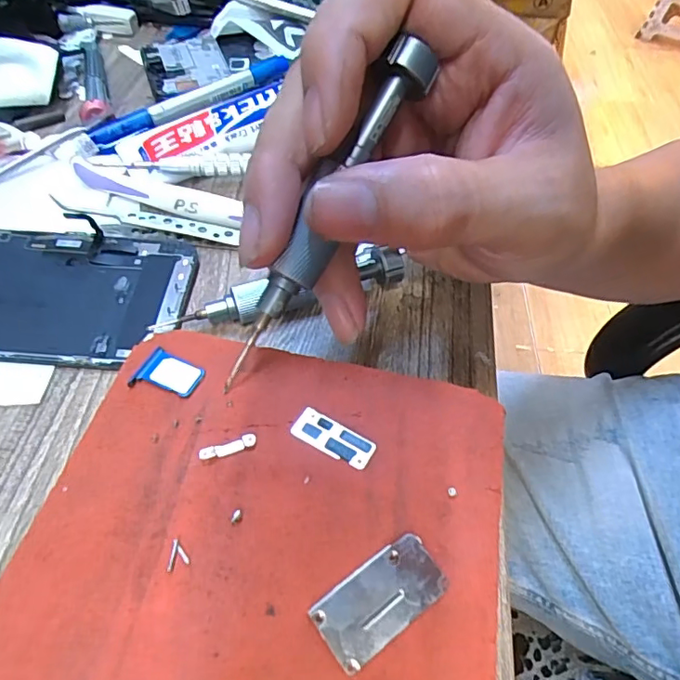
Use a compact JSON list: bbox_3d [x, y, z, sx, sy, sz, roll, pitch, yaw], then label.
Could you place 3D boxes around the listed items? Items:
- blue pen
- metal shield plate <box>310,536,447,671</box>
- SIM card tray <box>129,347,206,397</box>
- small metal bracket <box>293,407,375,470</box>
[{"bbox_3d":[-0.082,-0.142,0.308,0.130,0.013,0.014,-33,60,-24],"label":"blue pen"},{"bbox_3d":[0.009,0.059,0.122,0.030,0.004,0.015,-30,59,-23],"label":"metal shield plate"},{"bbox_3d":[-0.051,0.010,0.156,0.019,0.004,0.013,22,55,14],"label":"SIM card tray"},{"bbox_3d":[-0.002,0.026,0.147,0.023,0.004,0.010,26,56,17],"label":"small metal bracket"}]

